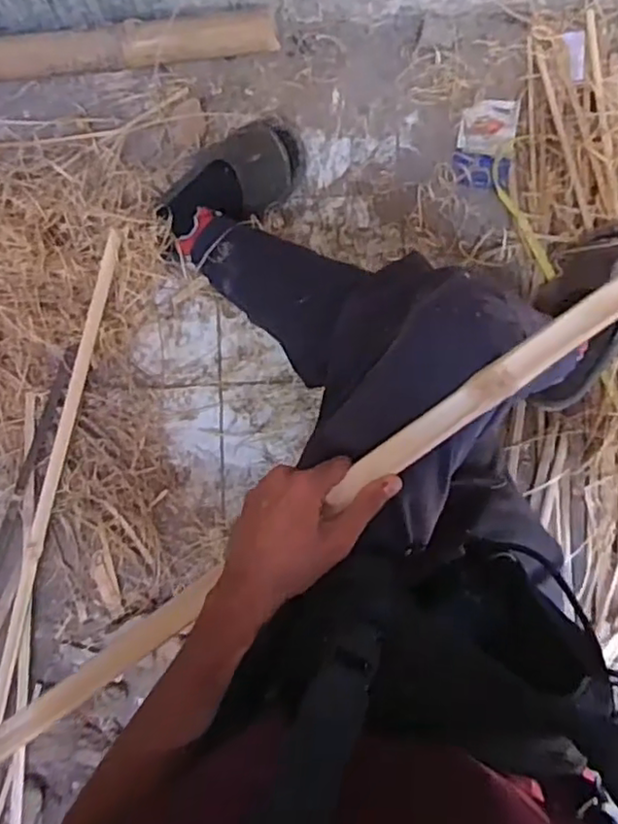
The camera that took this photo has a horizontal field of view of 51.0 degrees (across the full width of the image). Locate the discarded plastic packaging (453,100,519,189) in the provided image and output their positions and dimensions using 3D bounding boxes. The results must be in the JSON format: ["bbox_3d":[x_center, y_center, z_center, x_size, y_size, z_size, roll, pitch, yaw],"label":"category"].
[{"bbox_3d":[0.287,-0.438,1.051,0.090,0.018,0.158,10,84,2],"label":"discarded plastic packaging"}]

